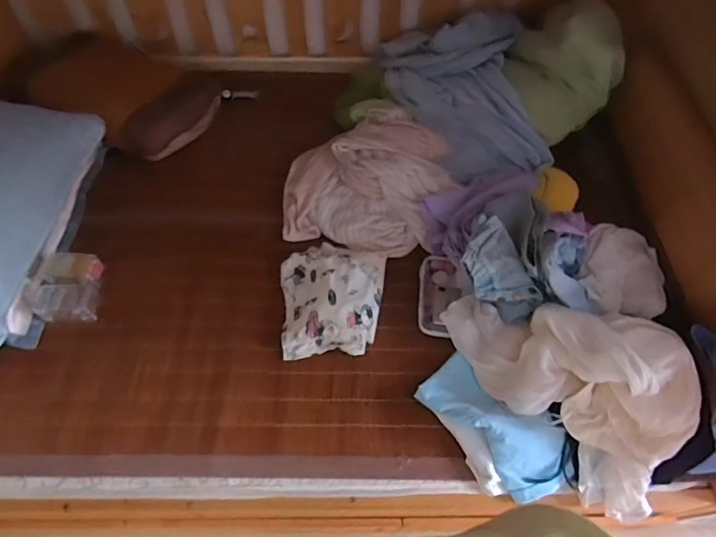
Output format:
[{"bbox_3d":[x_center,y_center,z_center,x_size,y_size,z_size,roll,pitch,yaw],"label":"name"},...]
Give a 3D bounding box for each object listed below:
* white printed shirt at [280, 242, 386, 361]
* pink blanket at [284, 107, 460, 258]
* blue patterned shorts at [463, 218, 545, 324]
[{"bbox_3d":[-0.060,0.062,1.157,0.259,0.067,0.298,-1,57,-1],"label":"white printed shirt"},{"bbox_3d":[0.032,-0.273,1.361,0.452,0.095,0.499,3,57,2],"label":"pink blanket"},{"bbox_3d":[0.316,0.007,1.096,0.144,0.115,0.225,-15,58,-9],"label":"blue patterned shorts"}]

